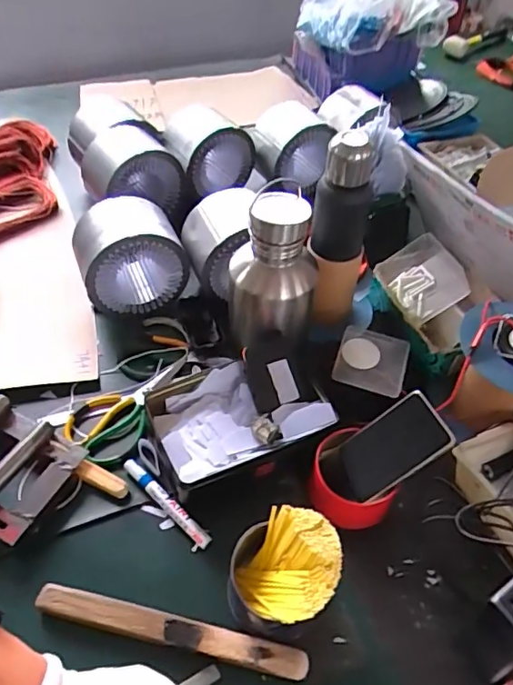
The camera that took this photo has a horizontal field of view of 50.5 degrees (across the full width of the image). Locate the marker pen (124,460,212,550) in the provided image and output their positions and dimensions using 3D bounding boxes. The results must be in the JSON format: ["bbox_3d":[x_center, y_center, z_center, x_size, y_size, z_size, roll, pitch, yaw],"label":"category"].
[{"bbox_3d":[-0.107,0.189,0.643,0.139,0.011,0.017,37,57,25],"label":"marker pen"}]

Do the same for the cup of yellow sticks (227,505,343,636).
[{"bbox_3d":[0.025,0.233,0.553,0.102,0.093,0.104,2,50,-2],"label":"cup of yellow sticks"}]

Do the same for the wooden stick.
[{"bbox_3d":[-0.087,0.293,0.550,0.276,0.016,0.028,12,50,6],"label":"wooden stick"}]

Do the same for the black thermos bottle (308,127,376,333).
[{"bbox_3d":[0.112,-0.137,0.760,0.081,0.290,0.073,15,49,11],"label":"black thermos bottle"}]

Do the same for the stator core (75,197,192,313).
[{"bbox_3d":[-0.189,-0.128,0.827,0.156,0.142,0.105,-14,50,-14],"label":"stator core"}]

